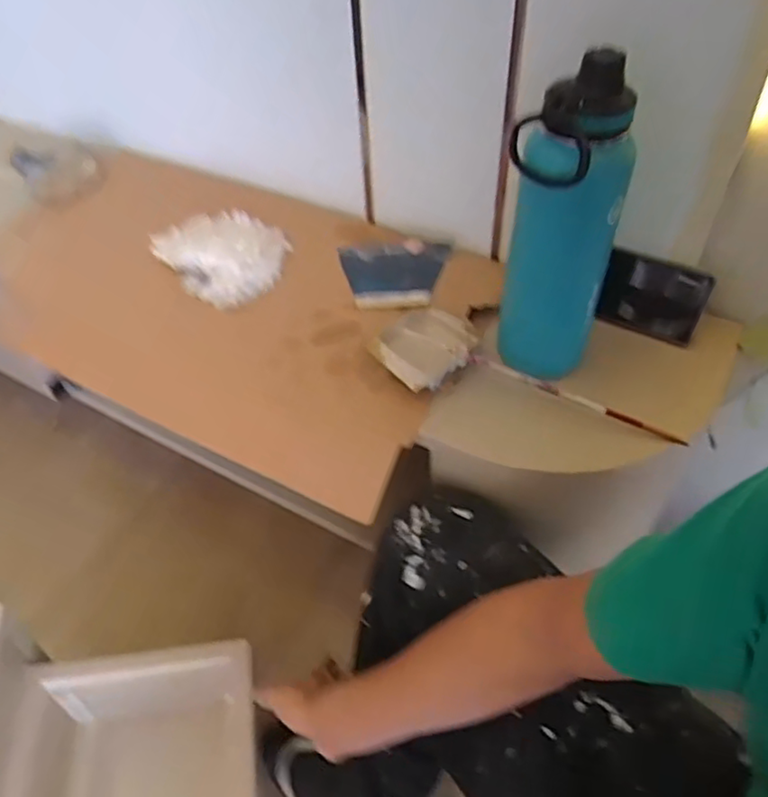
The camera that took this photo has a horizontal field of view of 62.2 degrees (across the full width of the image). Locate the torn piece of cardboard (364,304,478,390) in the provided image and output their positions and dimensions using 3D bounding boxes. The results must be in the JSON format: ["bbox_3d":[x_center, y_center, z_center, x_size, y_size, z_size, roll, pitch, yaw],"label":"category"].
[{"bbox_3d":[0.043,-0.056,0.652,0.082,0.027,0.103,27,54,24],"label":"torn piece of cardboard"}]

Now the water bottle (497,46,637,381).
[{"bbox_3d":[0.152,-0.140,0.554,0.091,0.269,0.067,9,49,10],"label":"water bottle"}]

